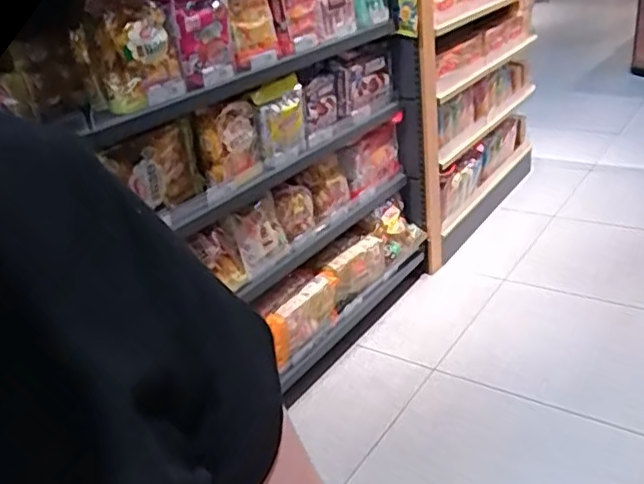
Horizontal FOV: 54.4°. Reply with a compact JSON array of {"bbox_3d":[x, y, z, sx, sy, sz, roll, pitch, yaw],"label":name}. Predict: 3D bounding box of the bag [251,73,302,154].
[{"bbox_3d":[-0.105,-0.327,1.614,0.027,0.163,0.158,13,33,35],"label":"bag"}]

